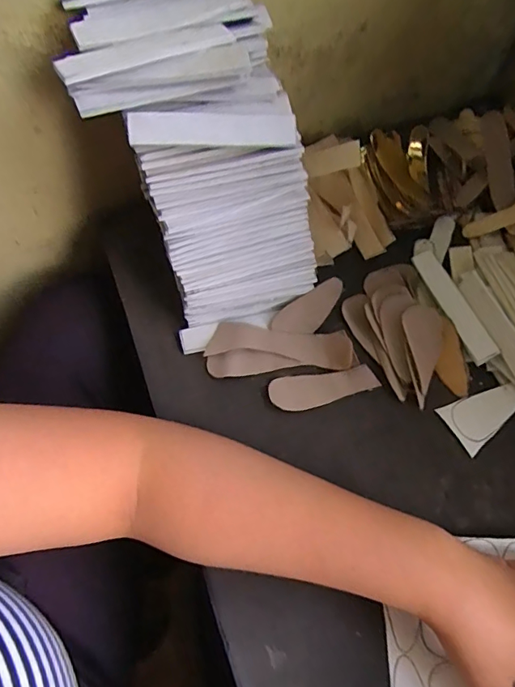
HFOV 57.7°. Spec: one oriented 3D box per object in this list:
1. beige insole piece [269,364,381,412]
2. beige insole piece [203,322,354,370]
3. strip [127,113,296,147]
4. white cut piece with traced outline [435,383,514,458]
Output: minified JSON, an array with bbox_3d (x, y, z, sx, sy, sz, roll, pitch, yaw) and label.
[{"bbox_3d":[0.053,0.036,0.373,0.084,0.008,0.028,-7,74,-3],"label":"beige insole piece"},{"bbox_3d":[0.019,0.001,0.386,0.117,0.012,0.030,3,68,2],"label":"beige insole piece"},{"bbox_3d":[-0.028,-0.138,0.303,0.107,0.007,0.020,-6,111,-15],"label":"strip"},{"bbox_3d":[0.182,0.054,0.374,0.066,0.004,0.040,-32,71,-11],"label":"white cut piece with traced outline"}]

